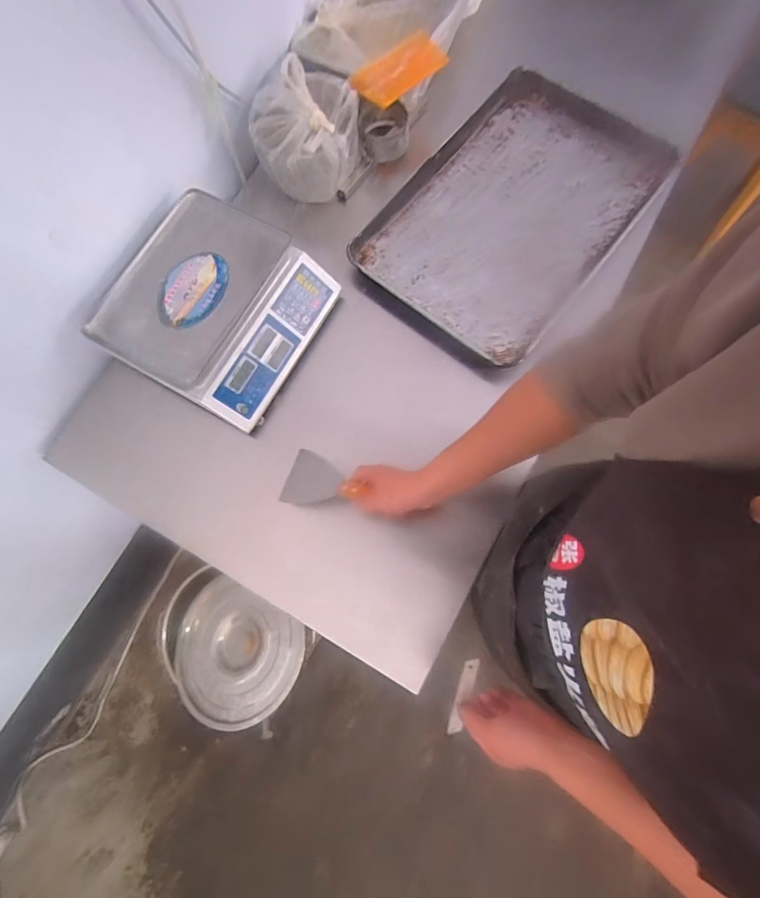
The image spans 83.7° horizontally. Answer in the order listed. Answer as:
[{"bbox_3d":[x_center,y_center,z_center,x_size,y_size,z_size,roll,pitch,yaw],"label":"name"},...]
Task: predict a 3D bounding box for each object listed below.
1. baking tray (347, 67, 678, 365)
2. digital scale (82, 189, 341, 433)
[{"bbox_3d":[0.266,-0.483,0.873,0.407,0.056,0.618,38,80,12],"label":"baking tray"},{"bbox_3d":[-0.293,-0.258,0.775,0.311,0.113,0.345,27,78,10],"label":"digital scale"}]

